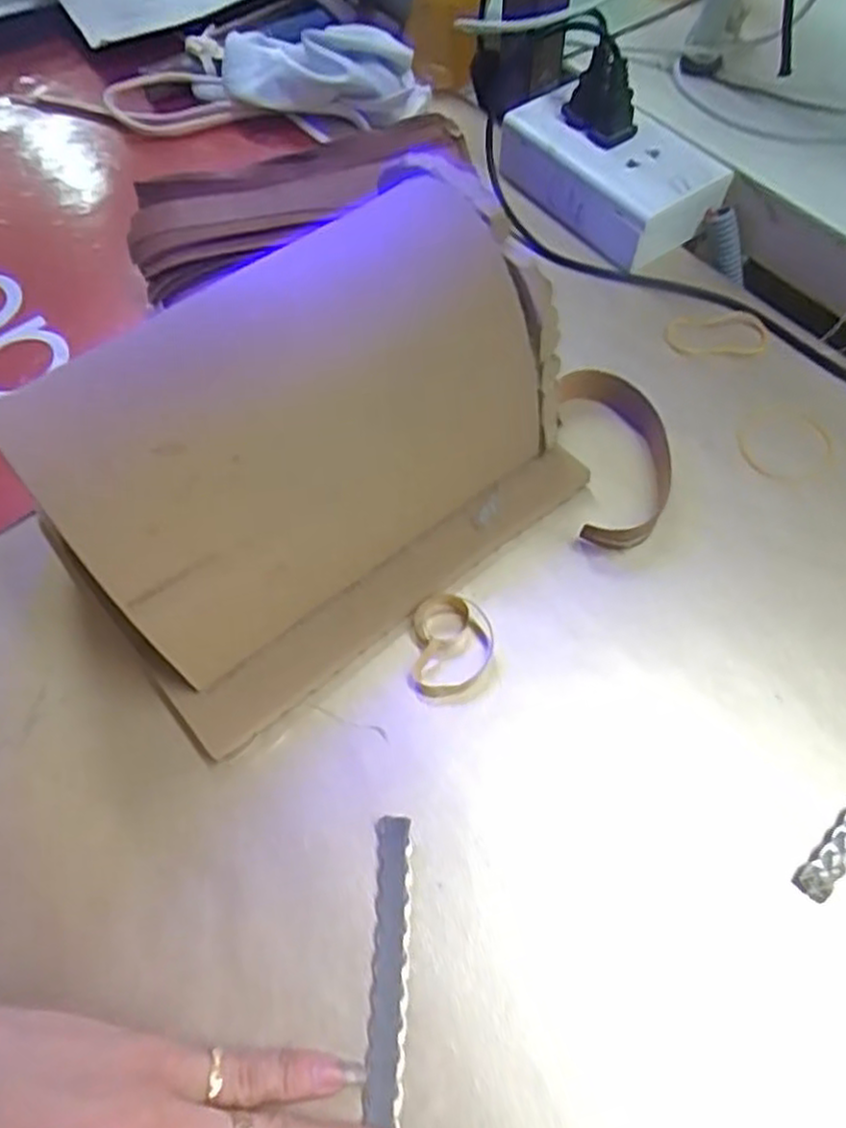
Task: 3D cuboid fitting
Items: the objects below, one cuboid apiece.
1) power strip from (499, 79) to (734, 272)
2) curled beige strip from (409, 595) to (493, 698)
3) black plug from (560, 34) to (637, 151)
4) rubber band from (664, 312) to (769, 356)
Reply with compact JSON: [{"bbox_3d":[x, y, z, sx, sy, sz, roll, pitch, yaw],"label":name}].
[{"bbox_3d":[0.108,-0.233,0.434,0.078,0.038,0.122,-32,64,-15],"label":"power strip"},{"bbox_3d":[0.012,0.034,0.307,0.033,0.008,0.042,2,61,4],"label":"curled beige strip"},{"bbox_3d":[0.098,-0.264,0.411,0.022,0.044,0.045,-34,65,-16],"label":"black plug"},{"bbox_3d":[0.159,-0.124,0.395,0.054,0.004,0.030,-4,61,0],"label":"rubber band"}]

